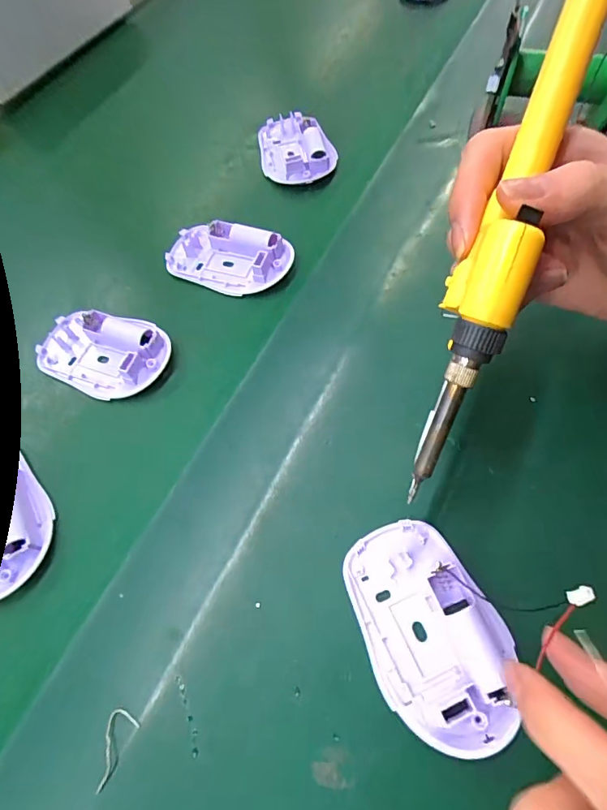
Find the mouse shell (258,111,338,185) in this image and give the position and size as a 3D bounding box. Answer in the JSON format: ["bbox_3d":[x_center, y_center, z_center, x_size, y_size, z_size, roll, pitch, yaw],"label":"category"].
[{"bbox_3d":[-0.007,-0.221,0.392,0.059,0.024,0.087,-12,62,-3],"label":"mouse shell"}]

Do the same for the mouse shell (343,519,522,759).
[{"bbox_3d":[0.060,0.102,0.210,0.061,0.014,0.096,-20,63,-7],"label":"mouse shell"}]

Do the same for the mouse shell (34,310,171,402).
[{"bbox_3d":[-0.135,-0.036,0.302,0.089,0.018,0.057,11,64,9],"label":"mouse shell"}]

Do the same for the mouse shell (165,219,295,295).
[{"bbox_3d":[-0.056,-0.108,0.332,0.091,0.019,0.050,16,64,11],"label":"mouse shell"}]

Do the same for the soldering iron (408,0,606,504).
[{"bbox_3d":[0.081,-0.081,0.174,0.024,0.031,0.236,19,92,13],"label":"soldering iron"}]

